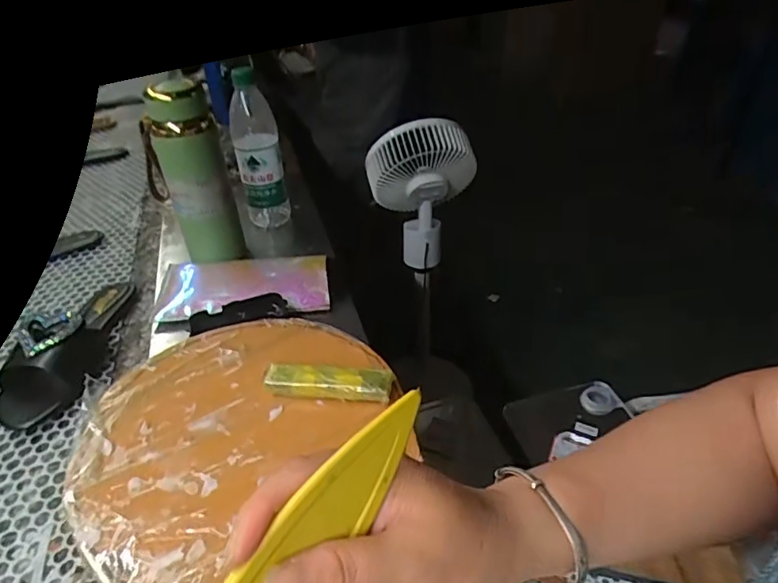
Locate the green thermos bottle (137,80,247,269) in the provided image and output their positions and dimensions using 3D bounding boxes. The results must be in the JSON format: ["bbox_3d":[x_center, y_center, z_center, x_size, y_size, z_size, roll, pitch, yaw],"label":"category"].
[{"bbox_3d":[-0.243,-0.135,0.642,0.080,0.199,0.081,-31,48,-24],"label":"green thermos bottle"}]

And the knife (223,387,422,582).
[{"bbox_3d":[-0.033,0.103,0.207,0.146,0.046,0.005,-56,30,-11],"label":"knife"}]

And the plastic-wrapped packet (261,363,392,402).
[{"bbox_3d":[-0.049,0.072,0.422,0.102,0.012,0.027,1,44,8],"label":"plastic-wrapped packet"}]

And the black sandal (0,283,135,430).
[{"bbox_3d":[-0.377,0.049,0.591,0.094,0.064,0.211,-6,39,-3],"label":"black sandal"}]

